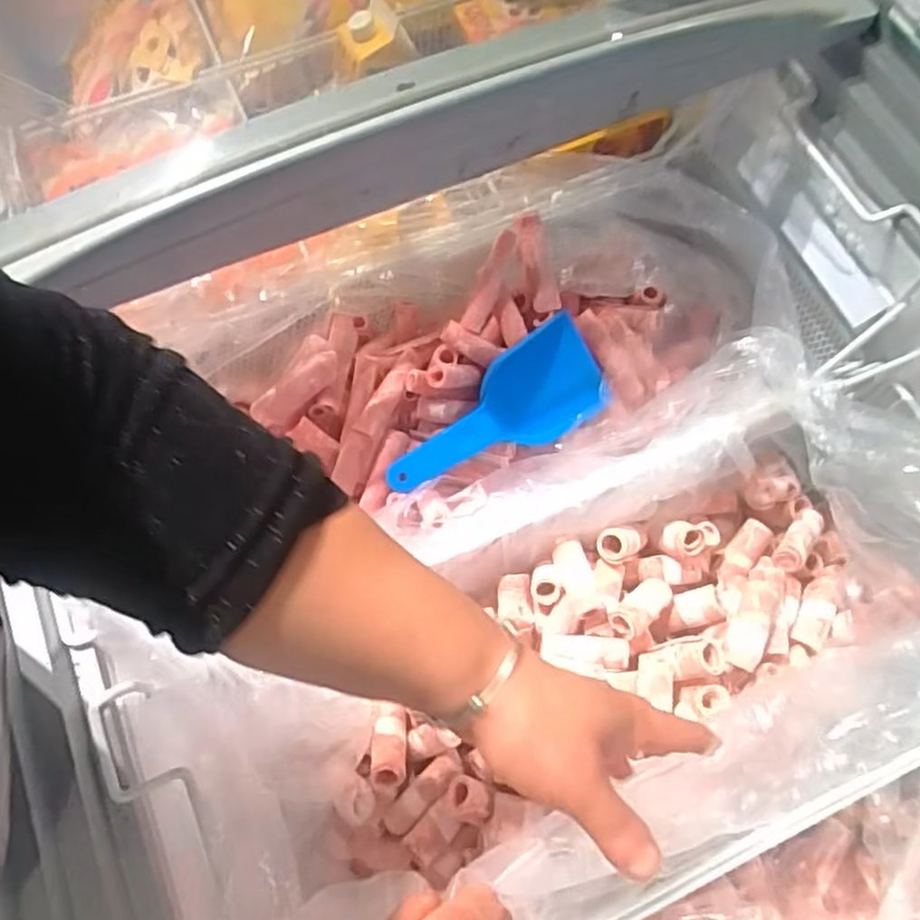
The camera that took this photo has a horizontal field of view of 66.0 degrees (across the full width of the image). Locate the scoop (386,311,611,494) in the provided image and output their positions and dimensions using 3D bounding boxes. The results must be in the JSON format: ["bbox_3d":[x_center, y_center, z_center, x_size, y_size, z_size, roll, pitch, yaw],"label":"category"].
[{"bbox_3d":[0.029,-0.041,0.630,0.210,0.027,0.085,-30,72,-10],"label":"scoop"}]

